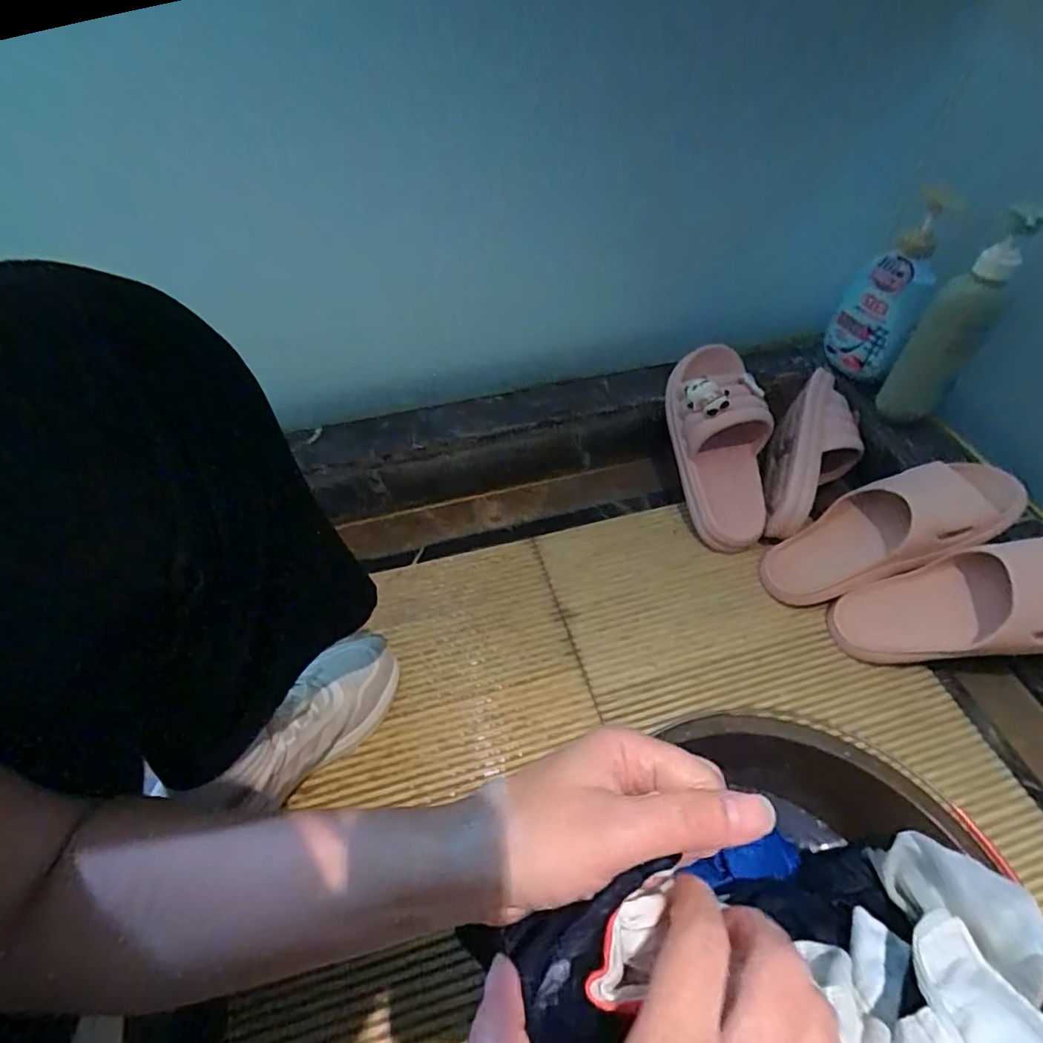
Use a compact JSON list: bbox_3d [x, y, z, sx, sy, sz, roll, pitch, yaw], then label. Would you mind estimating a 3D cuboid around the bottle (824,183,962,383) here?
[{"bbox_3d":[0.438,-0.277,0.698,0.082,0.199,0.061,24,54,19],"label":"bottle"}]

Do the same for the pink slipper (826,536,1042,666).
[{"bbox_3d":[0.443,0.080,0.564,0.258,0.064,0.094,-21,43,29],"label":"pink slipper"}]

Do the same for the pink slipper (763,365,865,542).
[{"bbox_3d":[0.357,-0.078,0.714,0.097,0.094,0.233,20,72,16],"label":"pink slipper"}]

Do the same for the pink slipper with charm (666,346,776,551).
[{"bbox_3d":[0.234,-0.087,0.690,0.097,0.076,0.242,-9,93,-7],"label":"pink slipper with charm"}]

